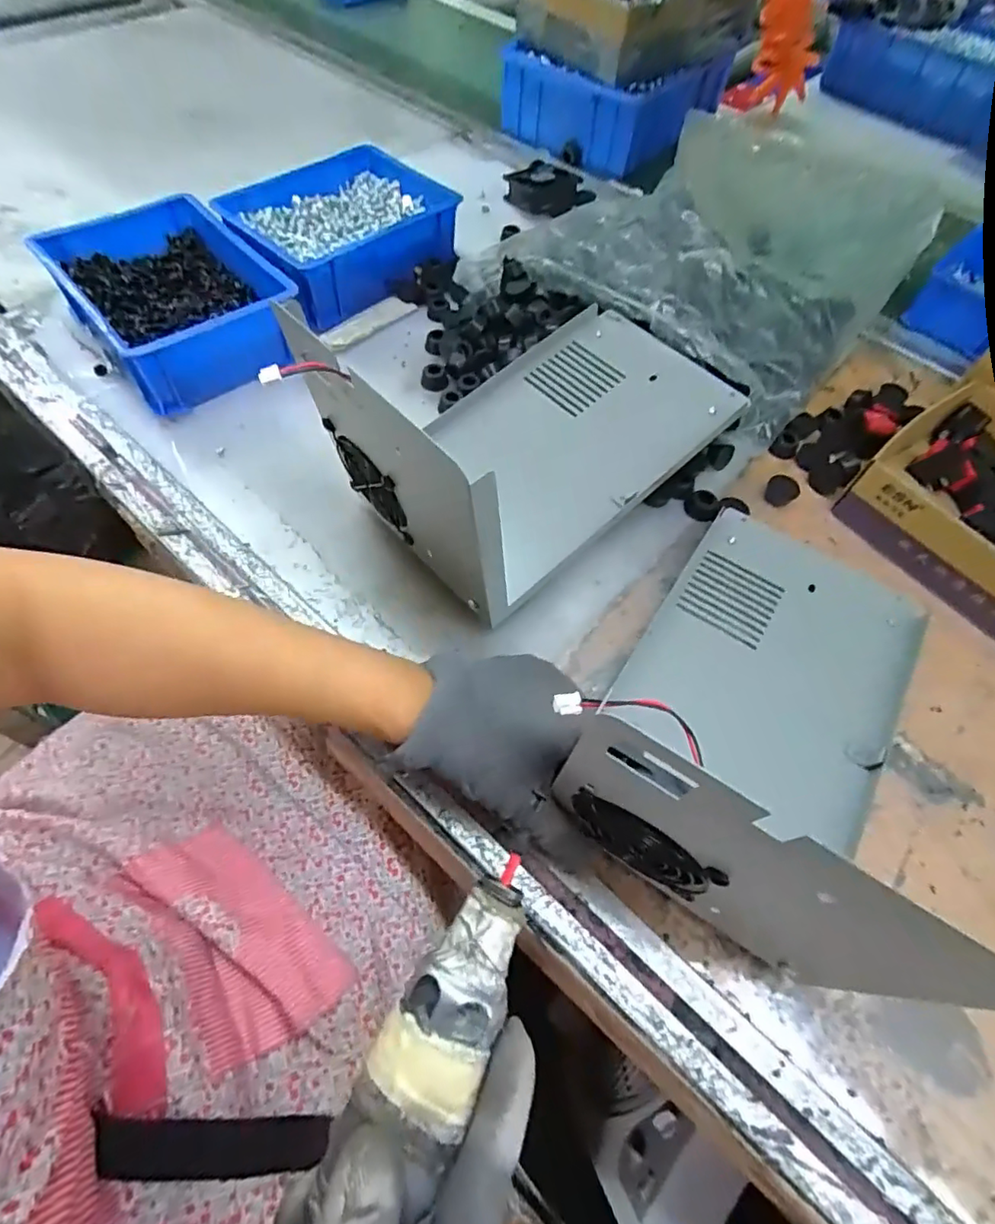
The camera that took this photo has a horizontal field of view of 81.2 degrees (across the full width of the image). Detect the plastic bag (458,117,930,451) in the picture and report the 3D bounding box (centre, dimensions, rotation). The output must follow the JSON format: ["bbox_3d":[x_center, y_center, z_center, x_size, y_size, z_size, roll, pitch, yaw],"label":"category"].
[{"bbox_3d":[0.233,-0.378,0.590,0.322,0.087,0.437,36,64,16],"label":"plastic bag"}]

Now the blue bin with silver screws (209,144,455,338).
[{"bbox_3d":[-0.156,-0.383,0.585,0.159,0.060,0.197,39,65,18],"label":"blue bin with silver screws"}]

